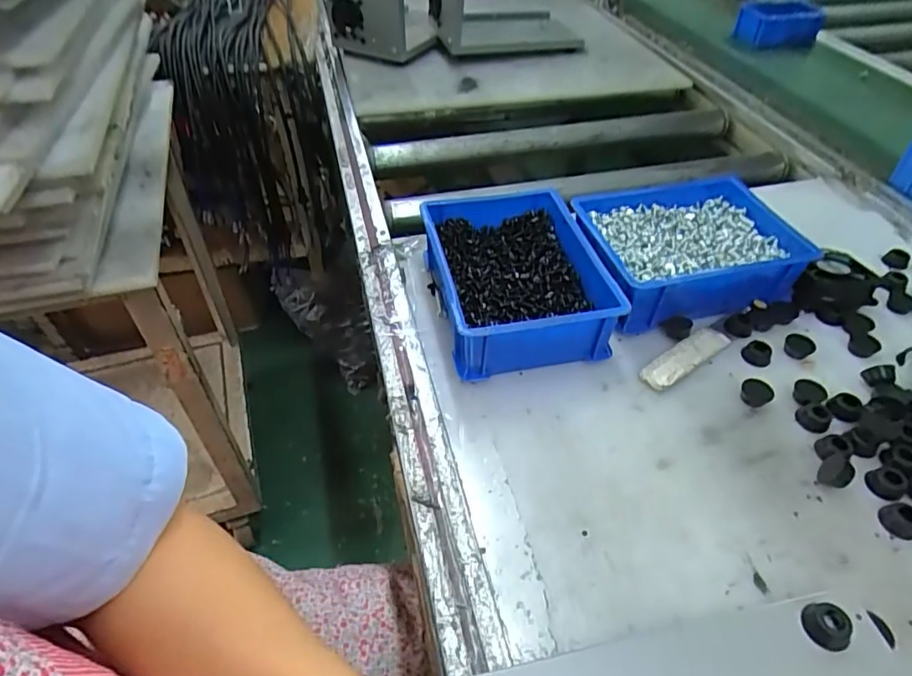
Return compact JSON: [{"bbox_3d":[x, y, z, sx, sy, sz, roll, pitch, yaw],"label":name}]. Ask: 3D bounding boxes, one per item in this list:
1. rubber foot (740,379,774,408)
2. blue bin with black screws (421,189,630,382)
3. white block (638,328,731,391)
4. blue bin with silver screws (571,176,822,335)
[{"bbox_3d":[0.254,0.046,0.456,0.024,0.015,0.021,29,52,26],"label":"rubber foot"},{"bbox_3d":[0.053,-0.061,0.520,0.145,0.065,0.200,-9,46,-9],"label":"blue bin with black screws"},{"bbox_3d":[0.206,0.016,0.485,0.098,0.009,0.028,-28,52,-25],"label":"white block"},{"bbox_3d":[0.226,-0.089,0.549,0.207,0.061,0.159,-14,47,-13],"label":"blue bin with silver screws"}]

